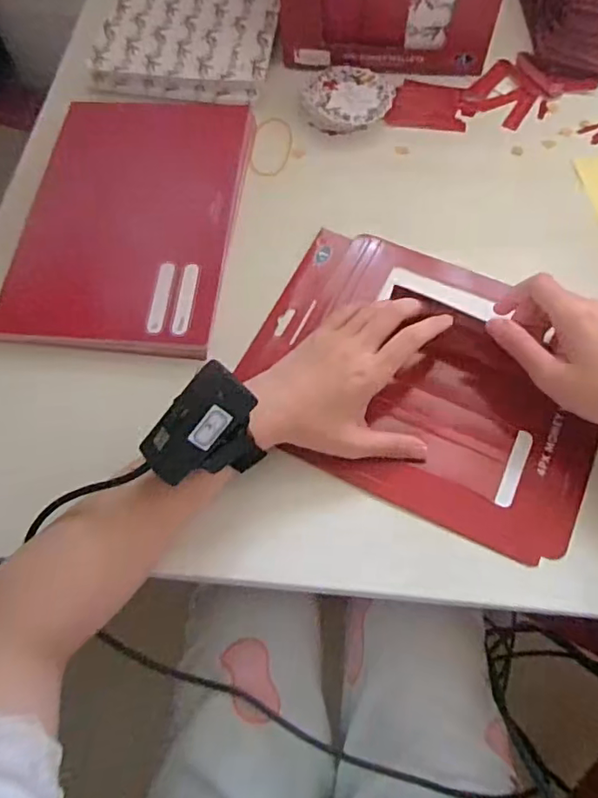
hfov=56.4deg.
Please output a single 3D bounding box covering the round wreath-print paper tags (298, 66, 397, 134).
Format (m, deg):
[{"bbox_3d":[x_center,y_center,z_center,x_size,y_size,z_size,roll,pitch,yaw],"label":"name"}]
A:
[{"bbox_3d":[0.045,-0.280,0.529,0.081,0.028,0.075,-1,63,2],"label":"round wreath-print paper tags"}]

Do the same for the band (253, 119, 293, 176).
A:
[{"bbox_3d":[-0.025,-0.237,0.523,0.037,0.005,0.079,3,63,4],"label":"band"}]

